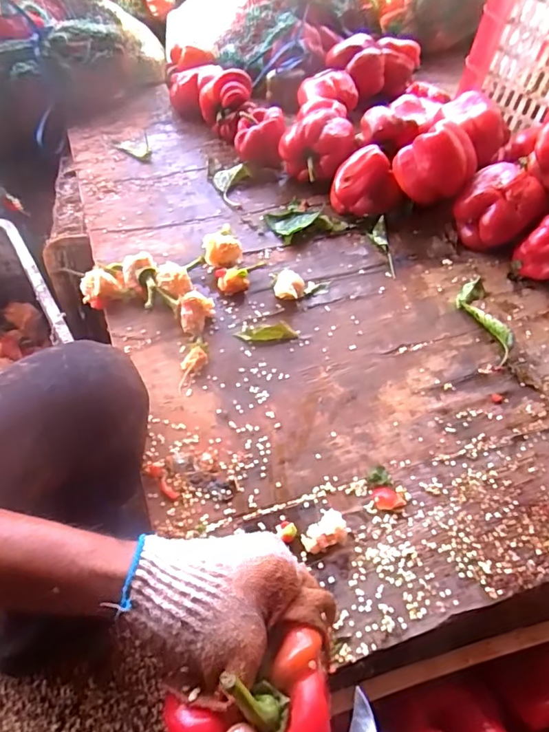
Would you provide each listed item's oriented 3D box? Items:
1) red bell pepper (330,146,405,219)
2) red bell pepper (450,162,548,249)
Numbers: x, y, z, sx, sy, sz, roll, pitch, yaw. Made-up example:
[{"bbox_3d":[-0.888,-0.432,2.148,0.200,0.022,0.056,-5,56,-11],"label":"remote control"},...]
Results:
[{"bbox_3d":[0.129,-0.260,0.738,0.081,0.077,0.088,-21,60,-18],"label":"red bell pepper"},{"bbox_3d":[0.304,-0.216,0.708,0.084,0.098,0.087,2,55,-3],"label":"red bell pepper"}]

